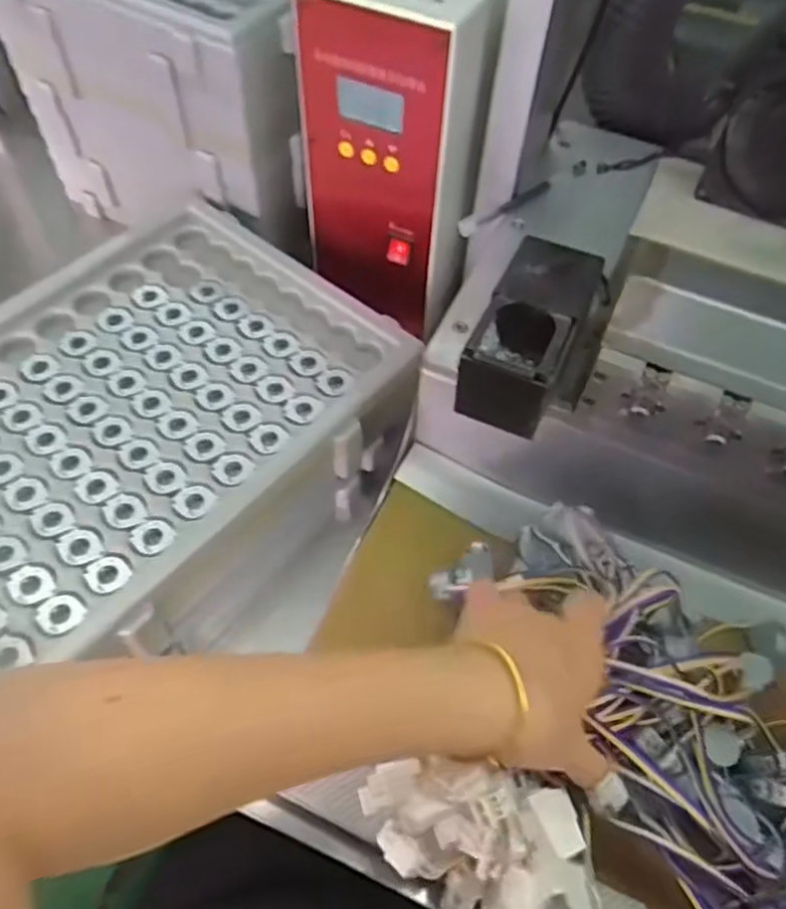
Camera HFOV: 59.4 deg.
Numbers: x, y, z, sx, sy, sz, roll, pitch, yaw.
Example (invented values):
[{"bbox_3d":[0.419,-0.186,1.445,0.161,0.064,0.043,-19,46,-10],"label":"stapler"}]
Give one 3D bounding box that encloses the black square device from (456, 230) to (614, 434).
[{"bbox_3d":[0.091,-0.072,0.434,0.068,0.070,0.112,21,59,12],"label":"black square device"}]

